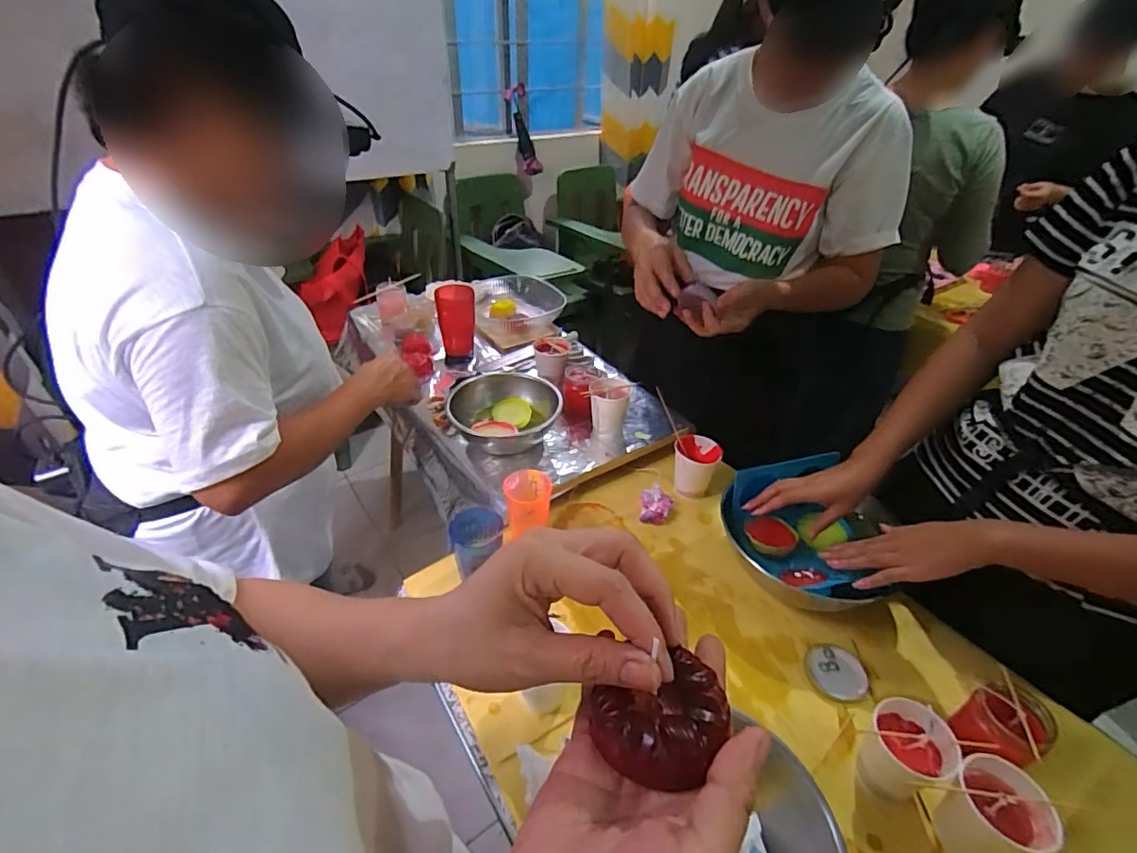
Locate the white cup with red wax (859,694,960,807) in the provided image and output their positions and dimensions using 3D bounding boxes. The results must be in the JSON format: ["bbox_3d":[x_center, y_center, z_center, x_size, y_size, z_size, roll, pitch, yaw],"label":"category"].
[{"bbox_3d":[0.347,0.339,0.550,0.070,0.093,0.070,1,37,-1],"label":"white cup with red wax"}]

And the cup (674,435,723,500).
[{"bbox_3d":[0.208,0.068,0.875,0.069,0.090,0.067,1,37,-1],"label":"cup"}]

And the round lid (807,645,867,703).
[{"bbox_3d":[0.324,0.298,0.644,0.068,0.004,0.066,1,37,-1],"label":"round lid"}]

